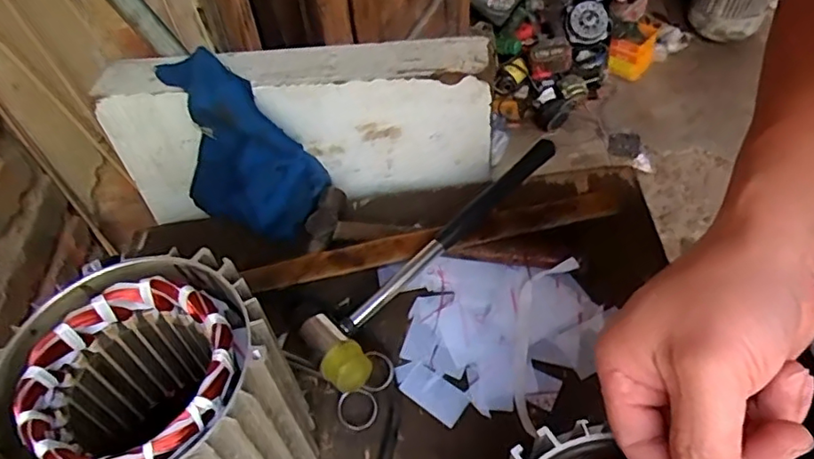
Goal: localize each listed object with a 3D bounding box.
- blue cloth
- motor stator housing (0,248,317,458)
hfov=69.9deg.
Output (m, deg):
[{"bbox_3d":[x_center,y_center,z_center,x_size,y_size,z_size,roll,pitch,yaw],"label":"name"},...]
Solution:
[{"bbox_3d":[-0.152,-0.073,0.517,0.129,0.128,0.081,16,54,18],"label":"blue cloth"},{"bbox_3d":[-0.133,0.113,0.345,0.131,0.151,0.135,-15,51,-7],"label":"motor stator housing"}]

